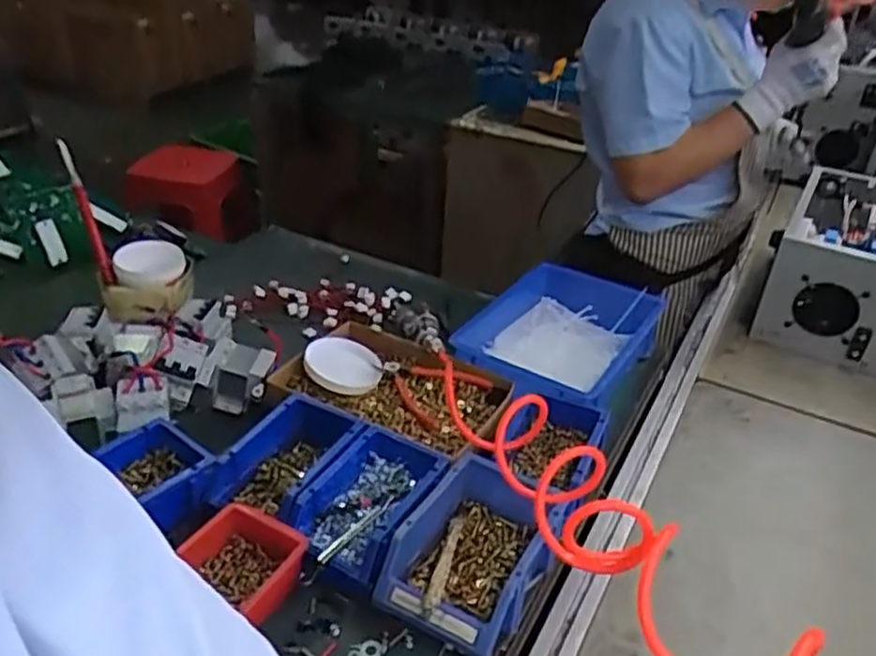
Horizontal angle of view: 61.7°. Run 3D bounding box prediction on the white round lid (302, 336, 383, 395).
[{"bbox_3d":[-0.121,0.050,0.927,0.100,0.013,0.082,27,46,11],"label":"white round lid"}]

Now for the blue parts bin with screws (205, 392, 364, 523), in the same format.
[{"bbox_3d":[-0.159,0.148,0.813,0.104,0.062,0.149,17,36,19],"label":"blue parts bin with screws"}]

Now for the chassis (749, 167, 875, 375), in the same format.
[{"bbox_3d":[0.704,-0.097,1.190,0.265,0.177,0.366,22,38,25],"label":"chassis"}]

